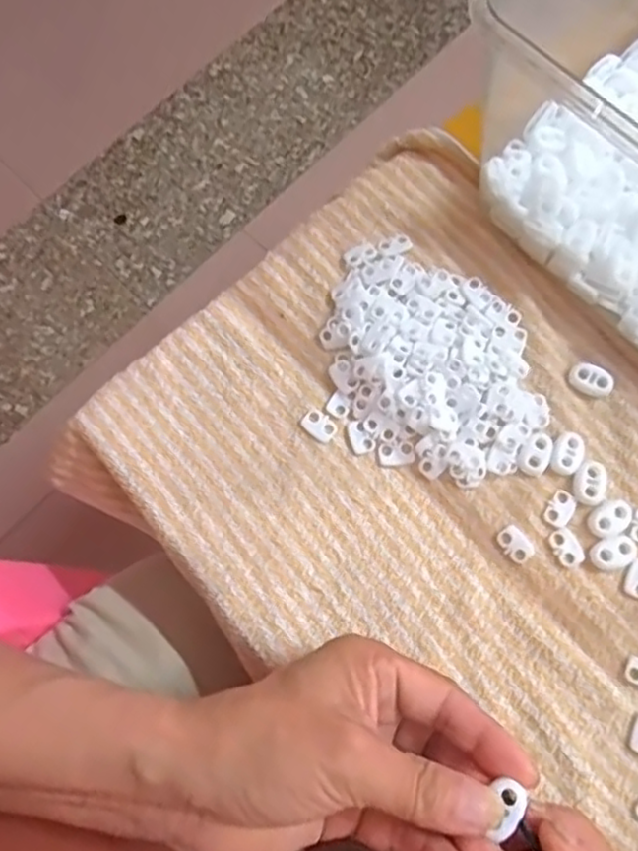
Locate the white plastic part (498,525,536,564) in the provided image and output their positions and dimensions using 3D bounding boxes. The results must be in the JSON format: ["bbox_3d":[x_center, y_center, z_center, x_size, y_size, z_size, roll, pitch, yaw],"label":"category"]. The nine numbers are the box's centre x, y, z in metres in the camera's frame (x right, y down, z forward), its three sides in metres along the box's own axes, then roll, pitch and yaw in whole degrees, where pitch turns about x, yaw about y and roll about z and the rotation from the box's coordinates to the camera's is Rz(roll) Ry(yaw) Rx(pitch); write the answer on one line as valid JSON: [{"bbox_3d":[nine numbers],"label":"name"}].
[{"bbox_3d":[0.098,0.059,0.333,0.014,0.004,0.018,-41,77,-9],"label":"white plastic part"}]

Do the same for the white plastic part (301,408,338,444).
[{"bbox_3d":[0.000,0.000,0.354,0.019,0.004,0.013,33,78,10],"label":"white plastic part"}]

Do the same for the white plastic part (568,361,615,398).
[{"bbox_3d":[0.143,-0.025,0.352,0.022,0.006,0.017,27,77,9],"label":"white plastic part"}]

